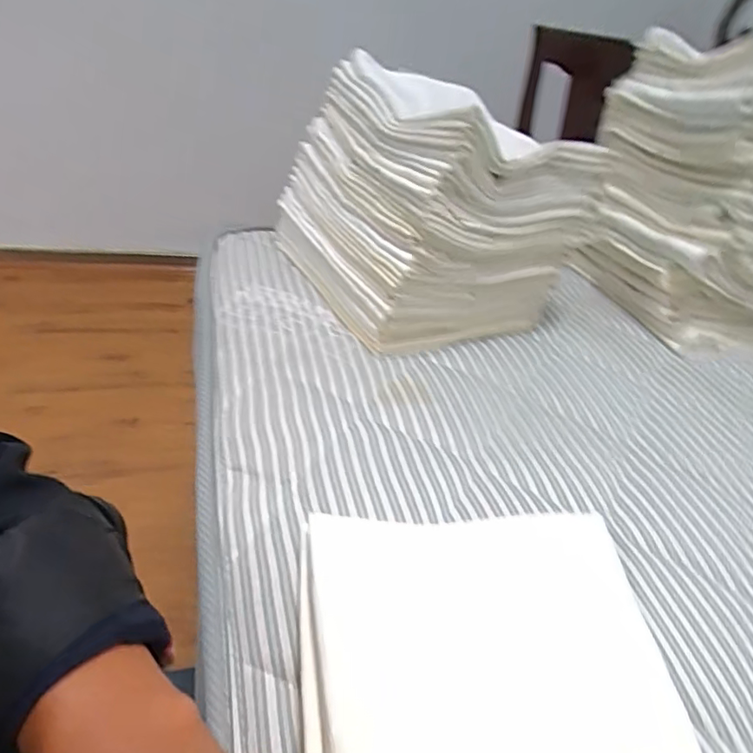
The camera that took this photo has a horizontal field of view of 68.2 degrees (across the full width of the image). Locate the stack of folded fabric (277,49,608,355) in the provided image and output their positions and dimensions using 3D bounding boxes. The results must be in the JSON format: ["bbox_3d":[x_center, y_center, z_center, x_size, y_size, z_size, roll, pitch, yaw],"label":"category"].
[{"bbox_3d":[0.040,-0.179,0.555,0.184,0.200,0.252,-12,44,-28],"label":"stack of folded fabric"}]

